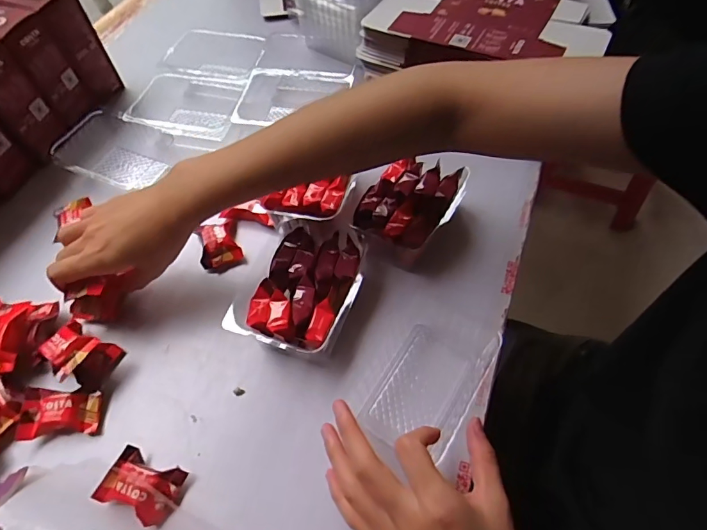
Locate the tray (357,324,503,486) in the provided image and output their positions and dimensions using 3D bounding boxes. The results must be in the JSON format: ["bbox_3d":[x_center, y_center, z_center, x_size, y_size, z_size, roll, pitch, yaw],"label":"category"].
[{"bbox_3d":[0.059,0.092,0.338,0.066,0.014,0.124,29,64,20],"label":"tray"}]

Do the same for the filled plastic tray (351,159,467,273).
[{"bbox_3d":[0.052,-0.051,0.408,0.077,0.045,0.105,28,63,20],"label":"filled plastic tray"}]

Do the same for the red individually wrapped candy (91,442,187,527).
[{"bbox_3d":[-0.151,0.157,0.310,0.057,0.017,0.038,17,60,14],"label":"red individually wrapped candy"}]

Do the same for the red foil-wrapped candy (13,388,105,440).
[{"bbox_3d":[-0.230,0.116,0.342,0.058,0.018,0.036,-3,57,2],"label":"red foil-wrapped candy"}]

